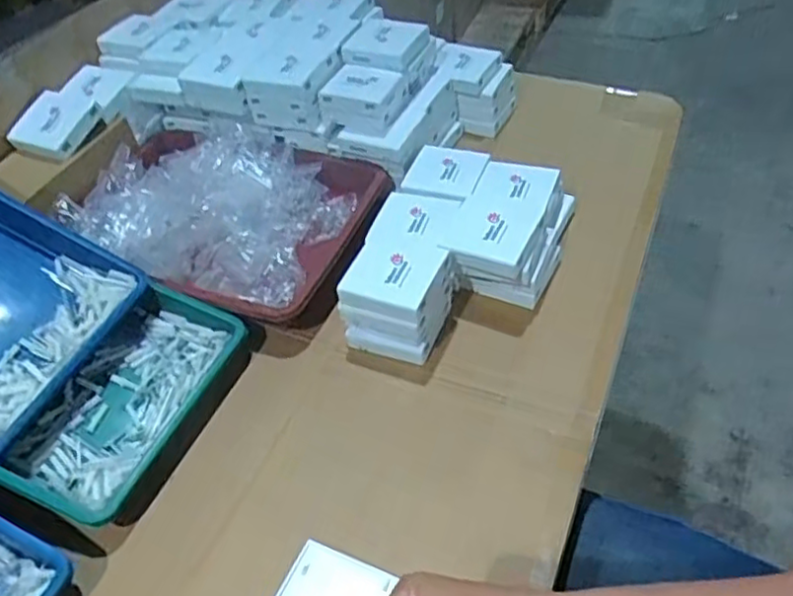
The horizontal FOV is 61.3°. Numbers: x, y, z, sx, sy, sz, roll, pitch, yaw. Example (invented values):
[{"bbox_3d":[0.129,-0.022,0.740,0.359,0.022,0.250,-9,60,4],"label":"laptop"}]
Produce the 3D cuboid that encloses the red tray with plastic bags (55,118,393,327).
[{"bbox_3d":[-0.205,-0.096,0.794,0.342,0.082,0.247,14,49,20],"label":"red tray with plastic bags"}]

